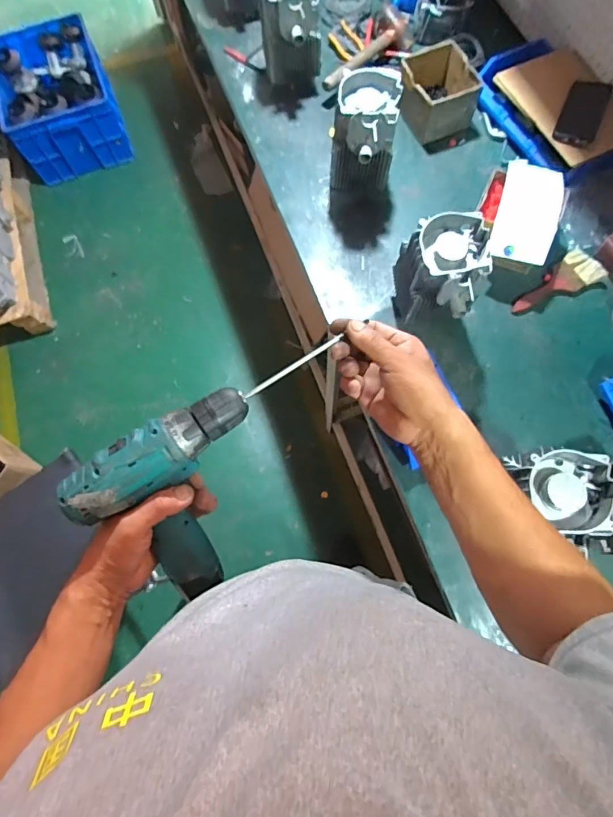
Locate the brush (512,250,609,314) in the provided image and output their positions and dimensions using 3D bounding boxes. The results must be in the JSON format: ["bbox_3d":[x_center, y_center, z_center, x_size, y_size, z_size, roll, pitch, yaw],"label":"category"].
[{"bbox_3d":[0.510,-0.251,0.906,0.197,0.024,0.078,-33,75,-9],"label":"brush"}]

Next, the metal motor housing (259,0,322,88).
[{"bbox_3d":[-0.034,-0.846,1.018,0.133,0.213,0.146,-4,72,0],"label":"metal motor housing"}]

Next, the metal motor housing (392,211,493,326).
[{"bbox_3d":[0.231,-0.231,0.814,0.138,0.219,0.151,0,72,1],"label":"metal motor housing"}]

